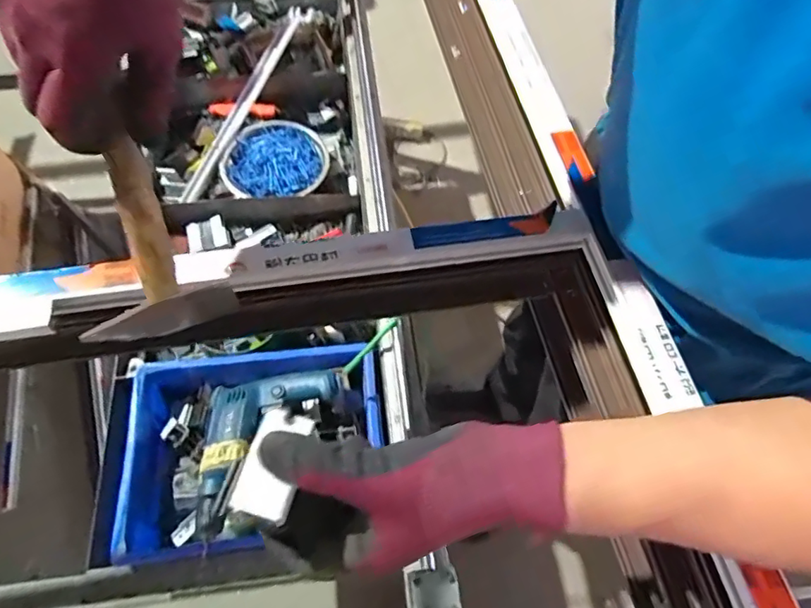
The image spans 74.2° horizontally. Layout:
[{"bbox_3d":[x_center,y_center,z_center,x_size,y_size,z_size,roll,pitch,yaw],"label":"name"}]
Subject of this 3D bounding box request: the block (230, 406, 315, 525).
[{"bbox_3d":[-0.075,0.088,0.304,0.033,0.010,0.060,9,59,2],"label":"block"}]

